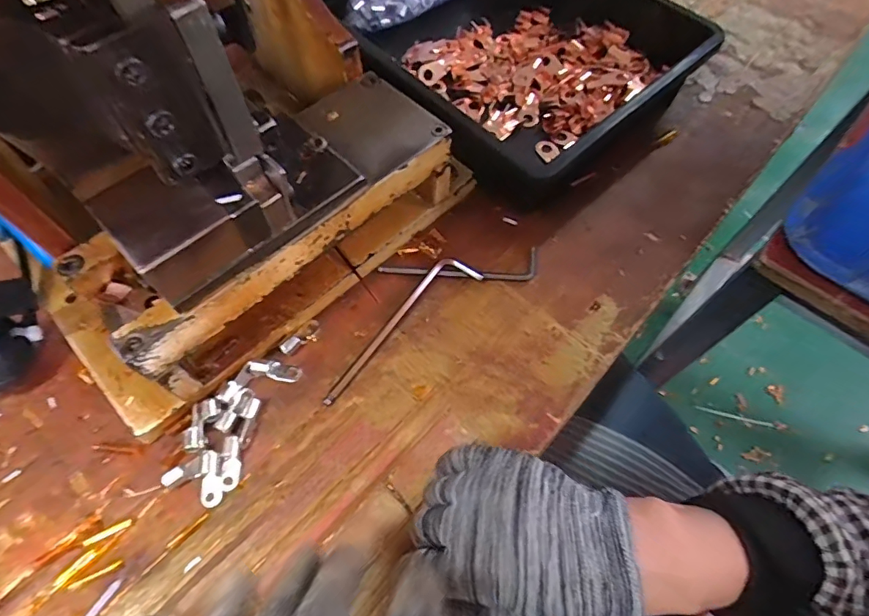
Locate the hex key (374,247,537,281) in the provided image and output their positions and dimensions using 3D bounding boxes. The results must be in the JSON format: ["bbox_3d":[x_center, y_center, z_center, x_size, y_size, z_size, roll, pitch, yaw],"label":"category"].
[{"bbox_3d":[0.019,-0.031,0.368,0.121,0.006,0.025,-2,62,-5],"label":"hex key"}]

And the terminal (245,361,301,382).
[{"bbox_3d":[-0.109,0.042,0.328,0.036,0.004,0.013,15,61,-14],"label":"terminal"}]

